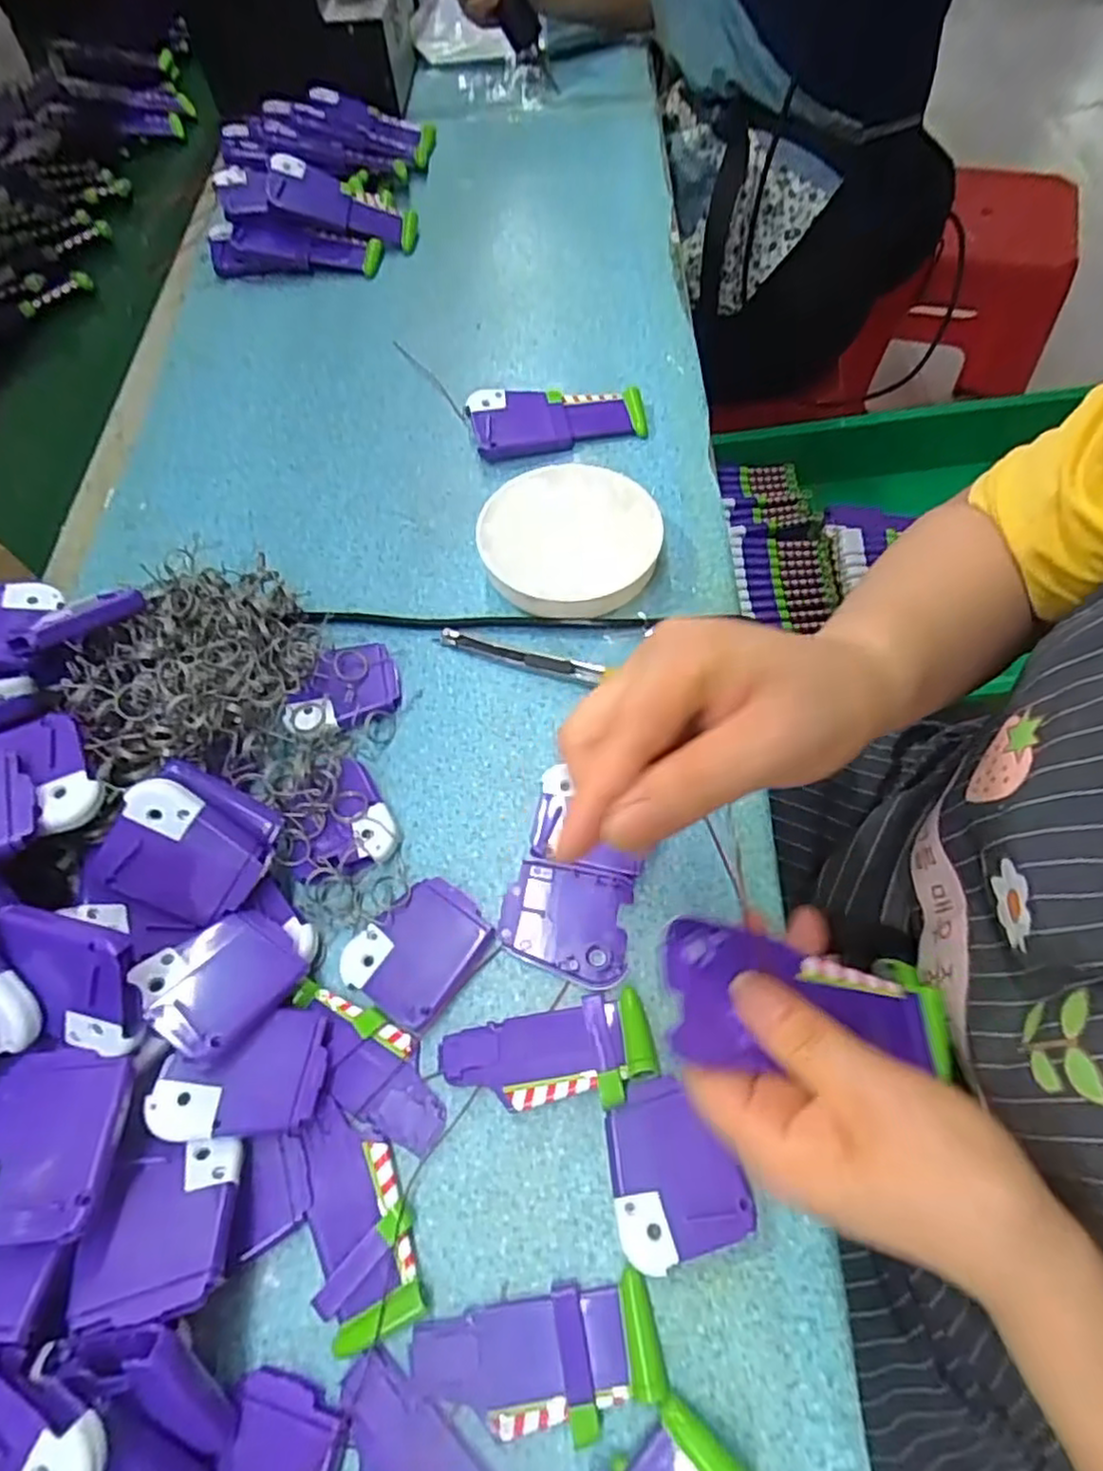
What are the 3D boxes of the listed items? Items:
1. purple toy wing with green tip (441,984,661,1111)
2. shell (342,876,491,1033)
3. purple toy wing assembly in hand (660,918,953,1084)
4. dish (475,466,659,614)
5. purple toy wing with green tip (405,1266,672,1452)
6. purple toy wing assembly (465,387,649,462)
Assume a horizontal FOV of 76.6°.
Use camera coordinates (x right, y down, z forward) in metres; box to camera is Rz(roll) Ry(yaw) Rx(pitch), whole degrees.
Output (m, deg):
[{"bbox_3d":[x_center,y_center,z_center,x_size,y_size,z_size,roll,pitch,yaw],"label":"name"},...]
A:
[{"bbox_3d":[-0.002,0.139,0.299,0.088,0.016,0.041,-12,62,-3],"label":"purple toy wing with green tip"},{"bbox_3d":[-0.061,0.100,0.326,0.050,0.010,0.061,36,70,19],"label":"shell"},{"bbox_3d":[0.101,0.104,0.271,0.117,0.012,0.049,11,62,-12],"label":"purple toy wing assembly in hand"},{"bbox_3d":[0.013,-0.116,0.420,0.108,0.029,0.102,-2,62,2],"label":"dish"},{"bbox_3d":[-0.005,0.231,0.255,0.088,0.008,0.041,-13,62,-4],"label":"purple toy wing with green tip"},{"bbox_3d":[0.005,-0.220,0.482,0.119,0.024,0.049,-11,62,-3],"label":"purple toy wing assembly"}]

